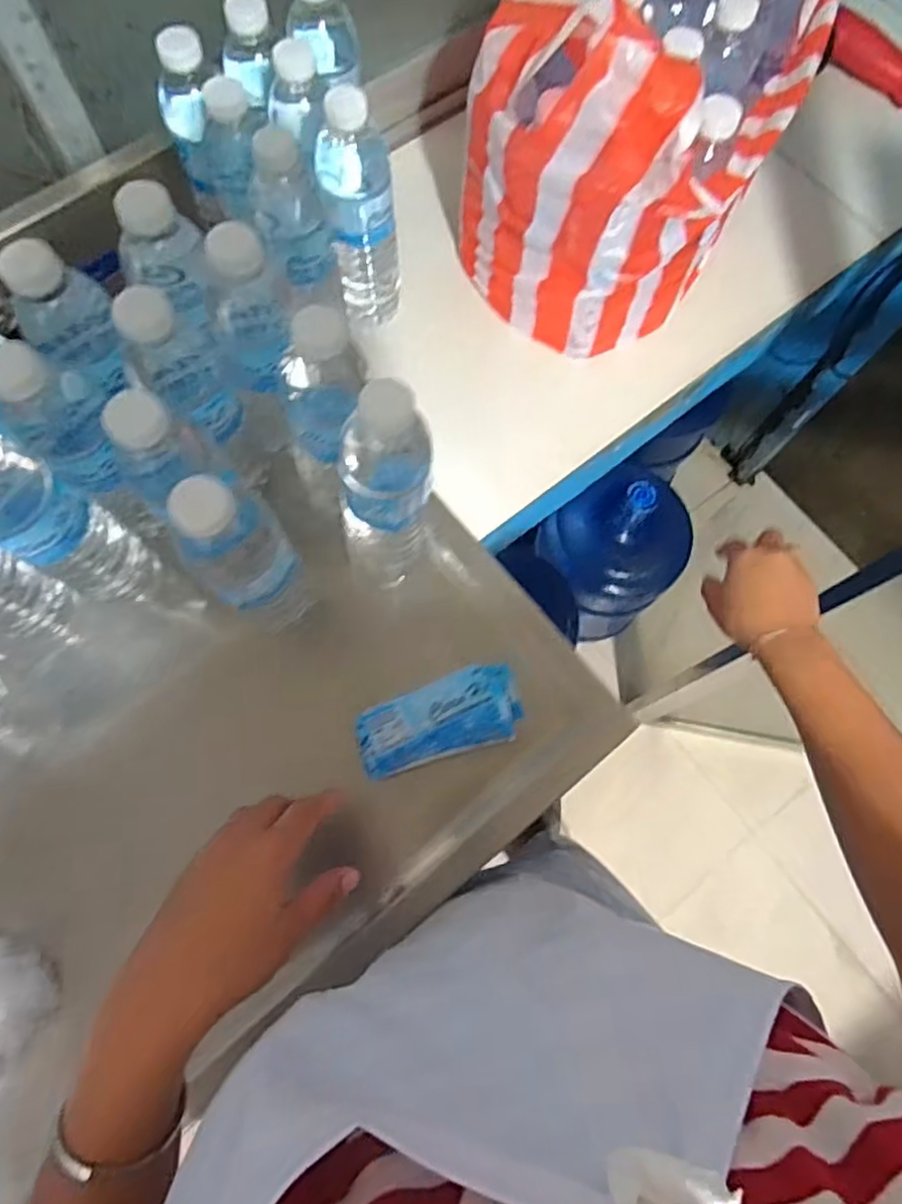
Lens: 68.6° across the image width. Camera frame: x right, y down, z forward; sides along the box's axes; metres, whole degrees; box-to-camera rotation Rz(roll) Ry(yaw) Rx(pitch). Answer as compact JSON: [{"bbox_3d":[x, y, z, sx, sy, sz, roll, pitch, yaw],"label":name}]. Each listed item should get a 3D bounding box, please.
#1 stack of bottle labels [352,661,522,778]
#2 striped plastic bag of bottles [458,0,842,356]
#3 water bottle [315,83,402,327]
[{"bbox_3d":[-0.008,0.090,0.515,0.128,0.022,0.060,-15,74,-6],"label":"stack of bottle labels"},{"bbox_3d":[0.175,-0.448,0.580,0.226,0.243,0.368,32,75,8],"label":"striped plastic bag of bottles"},{"bbox_3d":[-0.077,-0.320,0.569,0.057,0.201,0.050,0,73,-2],"label":"water bottle"}]

